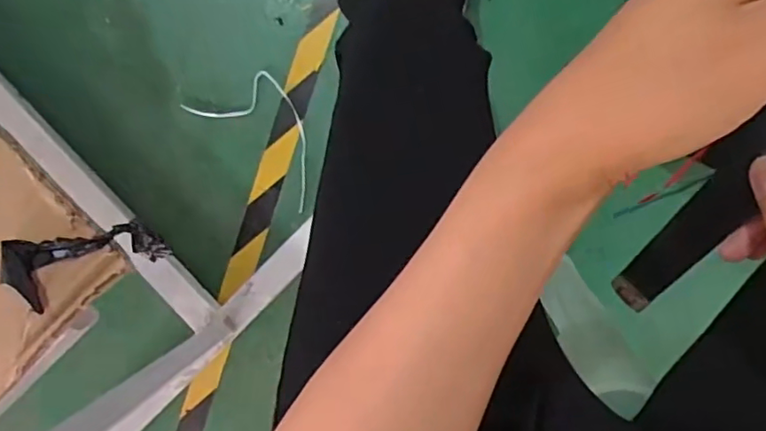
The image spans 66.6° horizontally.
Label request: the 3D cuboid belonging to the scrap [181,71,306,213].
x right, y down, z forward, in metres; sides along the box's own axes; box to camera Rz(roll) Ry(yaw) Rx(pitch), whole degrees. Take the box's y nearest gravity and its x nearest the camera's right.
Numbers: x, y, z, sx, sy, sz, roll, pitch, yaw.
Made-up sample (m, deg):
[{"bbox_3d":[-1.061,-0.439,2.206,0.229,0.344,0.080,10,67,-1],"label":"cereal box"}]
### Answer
[{"bbox_3d":[-0.174,-0.131,0.886,0.237,0.019,0.123,41,96,1],"label":"scrap"}]

